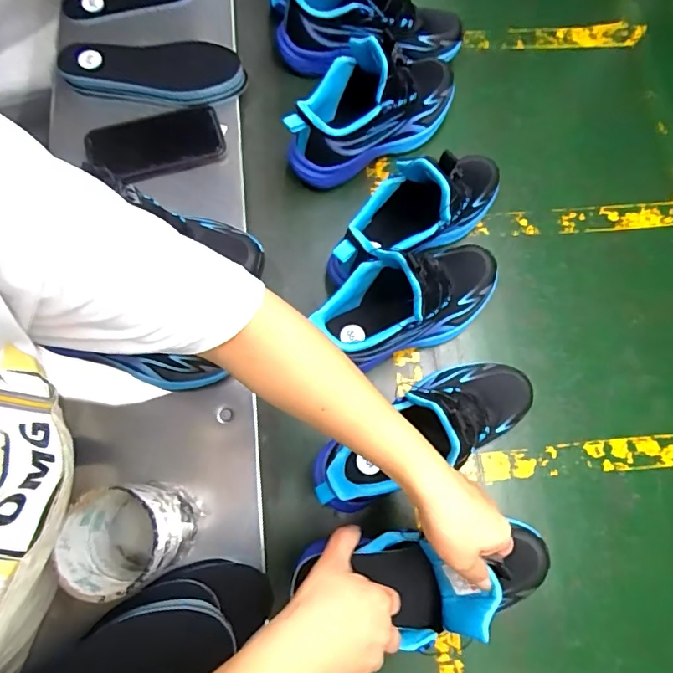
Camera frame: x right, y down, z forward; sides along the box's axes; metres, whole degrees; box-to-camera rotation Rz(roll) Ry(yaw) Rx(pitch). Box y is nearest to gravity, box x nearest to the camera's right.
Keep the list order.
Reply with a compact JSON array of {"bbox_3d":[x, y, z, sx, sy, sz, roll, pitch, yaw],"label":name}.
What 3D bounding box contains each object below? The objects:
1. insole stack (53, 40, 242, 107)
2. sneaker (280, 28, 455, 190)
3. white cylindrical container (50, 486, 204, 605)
[{"bbox_3d":[-0.231,-0.341,0.616,0.218,0.035,0.076,3,72,0],"label":"insole stack"},{"bbox_3d":[0.045,-0.289,0.588,0.244,0.133,0.100,-32,77,-11],"label":"sneaker"},{"bbox_3d":[-0.180,0.177,0.429,0.084,0.113,0.075,-8,73,-4],"label":"white cylindrical container"}]

